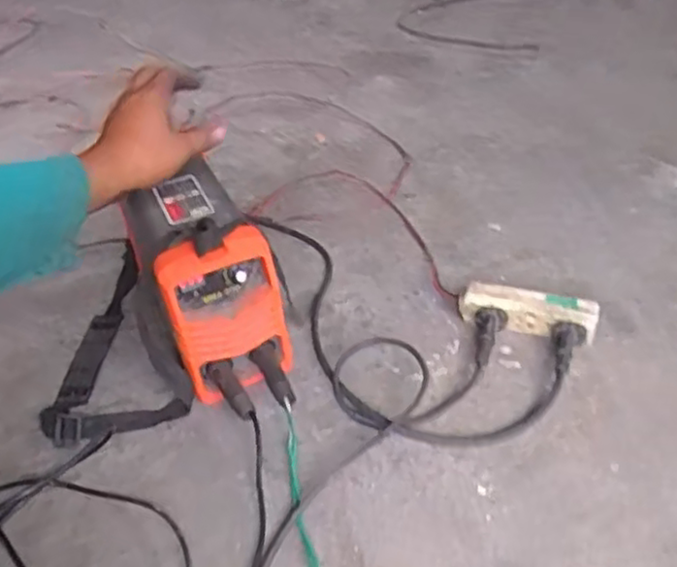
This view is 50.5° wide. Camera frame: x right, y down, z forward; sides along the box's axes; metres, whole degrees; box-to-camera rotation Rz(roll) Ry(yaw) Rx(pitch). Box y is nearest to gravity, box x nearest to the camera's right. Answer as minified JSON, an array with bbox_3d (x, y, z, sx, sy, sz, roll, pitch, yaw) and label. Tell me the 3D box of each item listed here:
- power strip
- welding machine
[{"bbox_3d":[0.194,0.035,0.743,0.134,0.058,0.026,15,42,24],"label":"power strip"},{"bbox_3d":[-0.123,0.005,0.699,0.117,0.162,0.201,-14,39,-10],"label":"welding machine"}]

